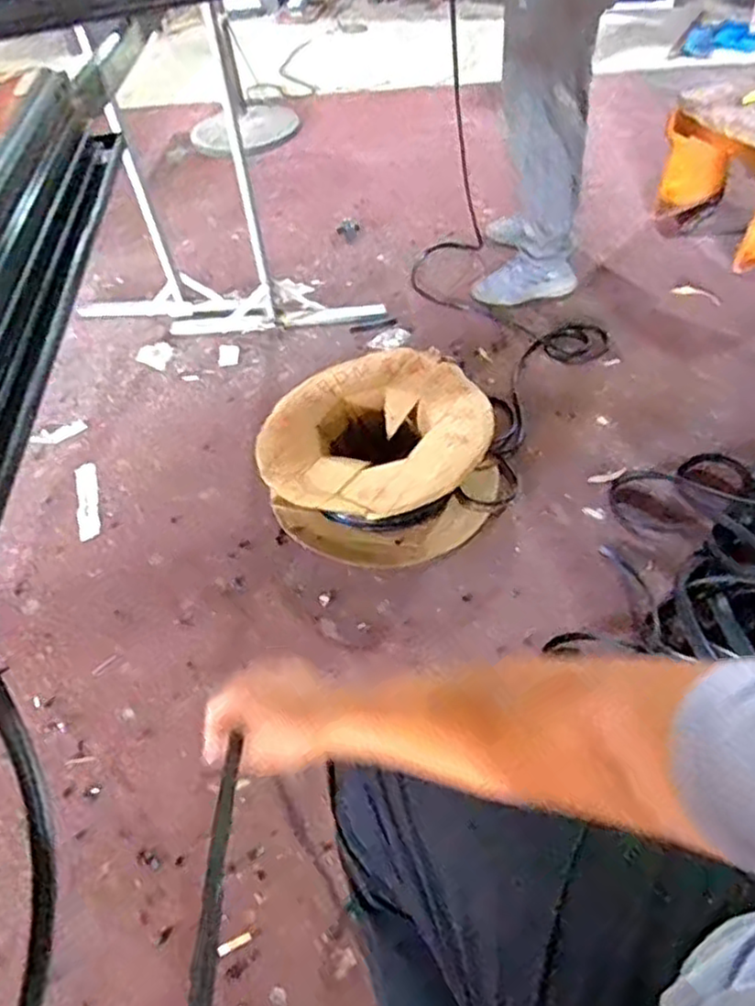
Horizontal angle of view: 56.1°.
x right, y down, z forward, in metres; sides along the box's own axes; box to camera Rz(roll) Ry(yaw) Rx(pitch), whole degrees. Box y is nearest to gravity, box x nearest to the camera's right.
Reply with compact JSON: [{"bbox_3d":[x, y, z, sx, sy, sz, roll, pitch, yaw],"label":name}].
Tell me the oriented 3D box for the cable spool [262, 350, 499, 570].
[{"bbox_3d":[-0.004,-0.099,1.472,0.443,0.184,0.444,-3,48,4],"label":"cable spool"}]

